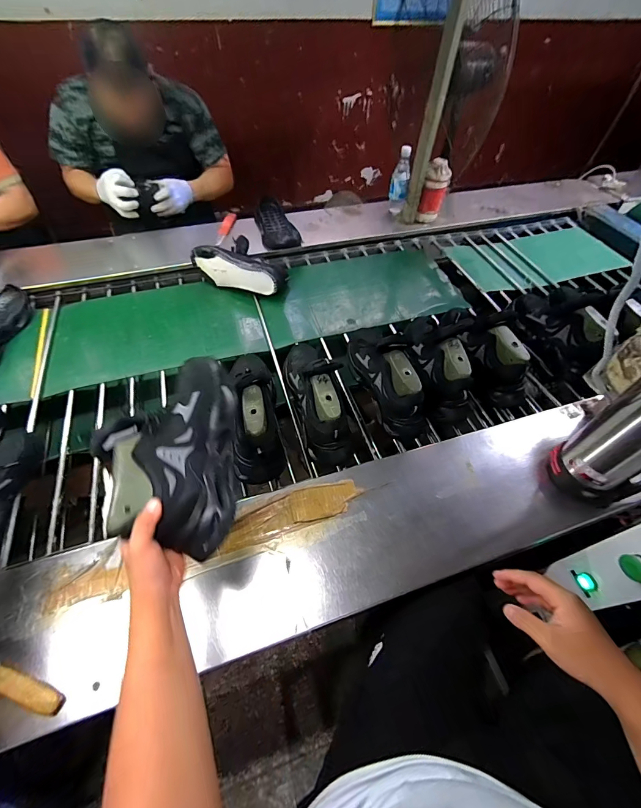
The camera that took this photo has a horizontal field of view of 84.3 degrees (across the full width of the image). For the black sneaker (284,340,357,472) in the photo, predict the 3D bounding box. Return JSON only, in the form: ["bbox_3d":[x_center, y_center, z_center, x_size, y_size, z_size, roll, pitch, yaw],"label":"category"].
[{"bbox_3d":[-0.003,-0.037,0.763,0.105,0.141,0.295,-13,56,-11],"label":"black sneaker"}]

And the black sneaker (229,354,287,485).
[{"bbox_3d":[-0.124,0.032,0.681,0.091,0.103,0.241,-6,94,-6],"label":"black sneaker"}]

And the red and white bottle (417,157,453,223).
[{"bbox_3d":[0.405,-0.752,1.258,0.083,0.180,0.082,19,56,12],"label":"red and white bottle"}]

